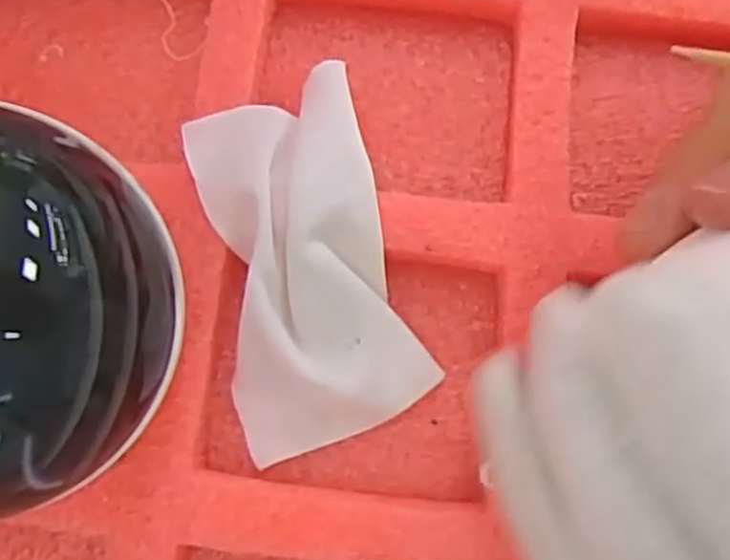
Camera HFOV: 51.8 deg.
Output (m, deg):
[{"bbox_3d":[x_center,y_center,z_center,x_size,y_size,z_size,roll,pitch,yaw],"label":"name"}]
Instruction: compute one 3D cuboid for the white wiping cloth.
[{"bbox_3d":[-0.015,-0.006,0.175,0.045,0.016,0.083,-17,77,-3],"label":"white wiping cloth"}]

